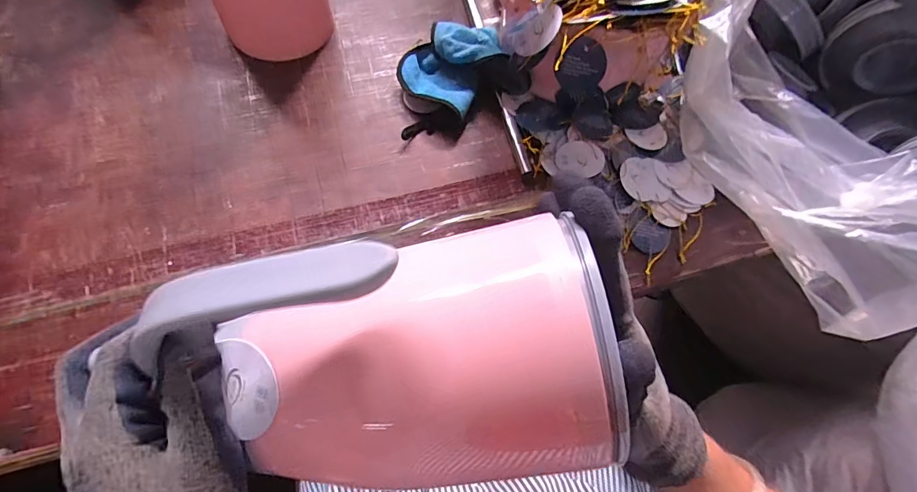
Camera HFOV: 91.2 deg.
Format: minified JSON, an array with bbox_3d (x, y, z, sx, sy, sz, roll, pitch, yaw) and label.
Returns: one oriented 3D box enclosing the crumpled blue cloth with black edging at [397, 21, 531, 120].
[{"bbox_3d":[-0.002,-0.216,0.545,0.138,0.047,0.126,-19,70,-10],"label":"crumpled blue cloth with black edging"}]

